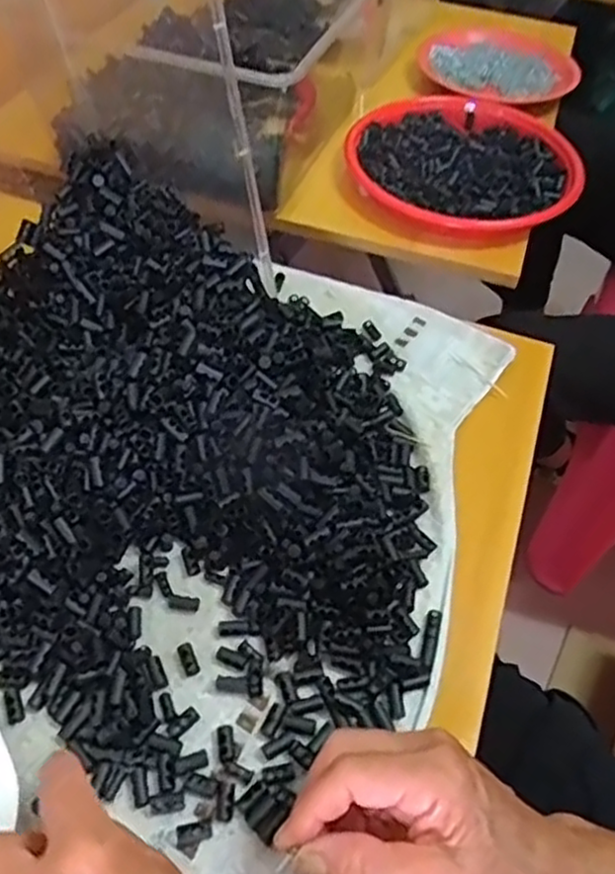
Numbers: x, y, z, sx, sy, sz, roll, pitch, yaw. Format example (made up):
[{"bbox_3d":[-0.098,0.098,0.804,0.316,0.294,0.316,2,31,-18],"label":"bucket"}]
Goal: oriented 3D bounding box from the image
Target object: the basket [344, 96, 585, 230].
[{"bbox_3d":[0.163,-0.287,0.748,0.231,0.045,0.225,2,52,-3],"label":"basket"}]

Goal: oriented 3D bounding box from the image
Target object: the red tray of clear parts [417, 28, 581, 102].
[{"bbox_3d":[0.238,-0.468,0.902,0.193,0.041,0.158,5,52,-1],"label":"red tray of clear parts"}]

